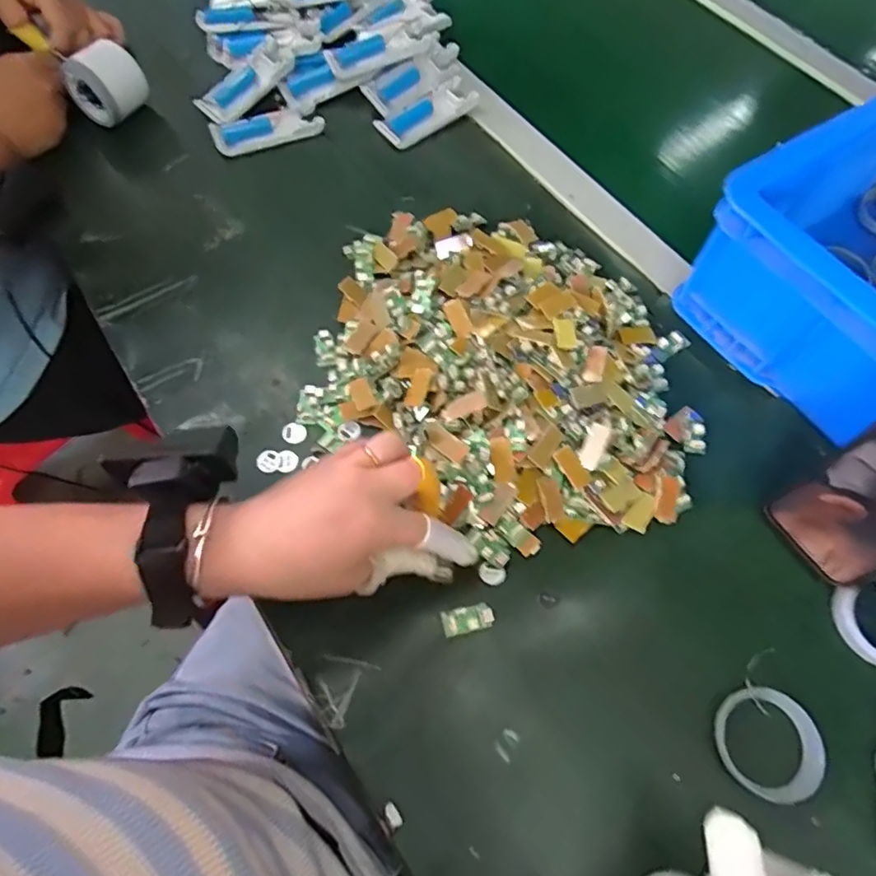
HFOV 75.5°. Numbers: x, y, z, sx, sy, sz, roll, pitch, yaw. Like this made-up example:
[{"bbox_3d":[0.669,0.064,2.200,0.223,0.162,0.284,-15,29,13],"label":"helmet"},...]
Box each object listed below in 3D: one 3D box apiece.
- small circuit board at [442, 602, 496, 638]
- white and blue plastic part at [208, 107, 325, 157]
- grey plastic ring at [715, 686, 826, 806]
[{"bbox_3d":[0.019,0.116,0.361,0.032,0.006,0.015,-12,66,-6],"label":"small circuit board"},{"bbox_3d":[-0.170,-0.308,0.562,0.106,0.010,0.047,-18,67,-8],"label":"white and blue plastic part"},{"bbox_3d":[0.197,0.182,0.337,0.057,0.012,0.060,0,65,0],"label":"grey plastic ring"}]

